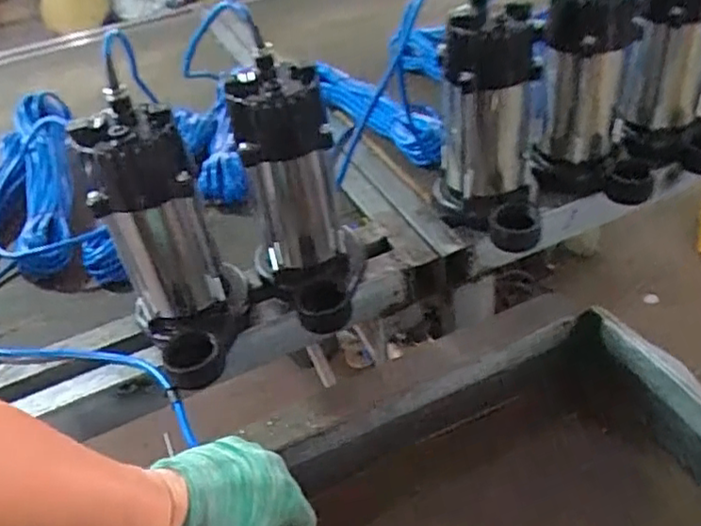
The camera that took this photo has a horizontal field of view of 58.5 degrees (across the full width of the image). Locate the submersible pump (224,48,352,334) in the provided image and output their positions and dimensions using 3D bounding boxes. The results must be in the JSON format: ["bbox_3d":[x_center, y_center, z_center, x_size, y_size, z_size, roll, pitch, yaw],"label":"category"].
[{"bbox_3d":[-0.057,-0.061,0.616,0.106,0.228,0.150,-10,40,-2],"label":"submersible pump"}]

